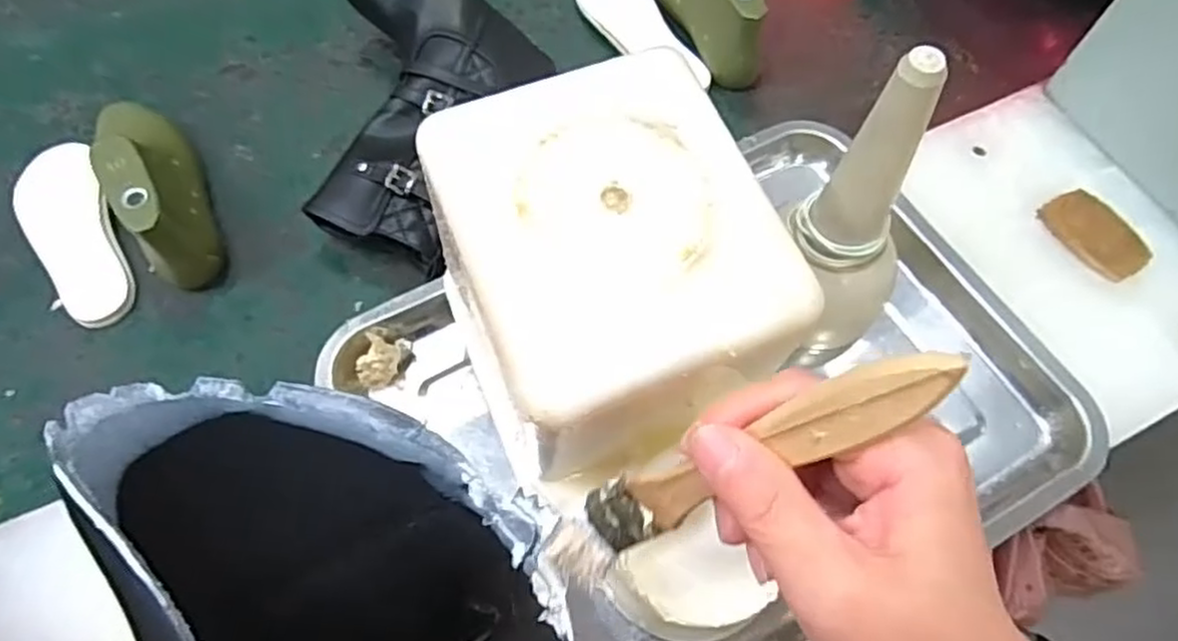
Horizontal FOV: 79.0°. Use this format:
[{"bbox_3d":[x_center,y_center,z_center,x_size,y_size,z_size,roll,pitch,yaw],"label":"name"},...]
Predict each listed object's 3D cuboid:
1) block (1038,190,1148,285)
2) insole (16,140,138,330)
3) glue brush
[{"bbox_3d":[0.347,-0.059,0.491,0.043,0.008,0.069,-28,69,-12],"label":"block"},{"bbox_3d":[-0.385,-0.066,0.535,0.058,0.014,0.167,-28,69,-12],"label":"insole"},{"bbox_3d":[0.038,0.044,0.204,0.016,0.139,0.022,6,56,-45],"label":"glue brush"}]

